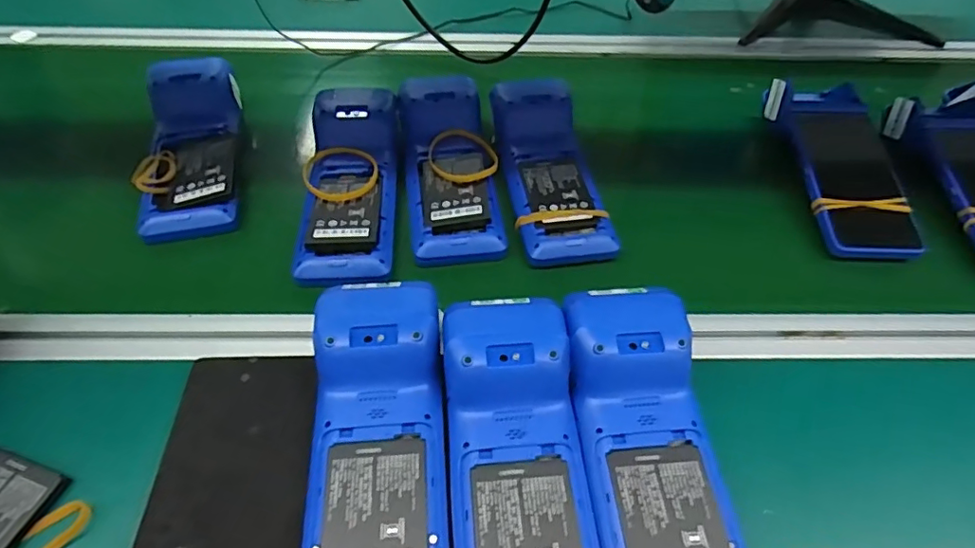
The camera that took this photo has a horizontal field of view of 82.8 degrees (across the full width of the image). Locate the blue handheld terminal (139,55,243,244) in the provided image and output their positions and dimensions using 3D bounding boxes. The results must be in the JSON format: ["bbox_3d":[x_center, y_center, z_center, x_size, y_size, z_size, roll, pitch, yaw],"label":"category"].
[{"bbox_3d":[-0.285,-0.130,0.526,0.089,0.048,0.216,-10,52,-11],"label":"blue handheld terminal"}]

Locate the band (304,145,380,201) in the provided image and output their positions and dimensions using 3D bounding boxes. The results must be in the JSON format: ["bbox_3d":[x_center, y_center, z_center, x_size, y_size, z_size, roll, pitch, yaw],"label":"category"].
[{"bbox_3d":[-0.135,-0.092,0.509,0.068,0.010,0.067,1,50,-1],"label":"band"}]

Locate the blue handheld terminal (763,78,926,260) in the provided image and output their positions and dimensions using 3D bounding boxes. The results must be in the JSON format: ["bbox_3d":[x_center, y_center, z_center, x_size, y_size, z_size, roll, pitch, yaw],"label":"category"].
[{"bbox_3d":[0.340,-0.113,0.534,0.092,0.040,0.225,1,50,-1],"label":"blue handheld terminal"}]

